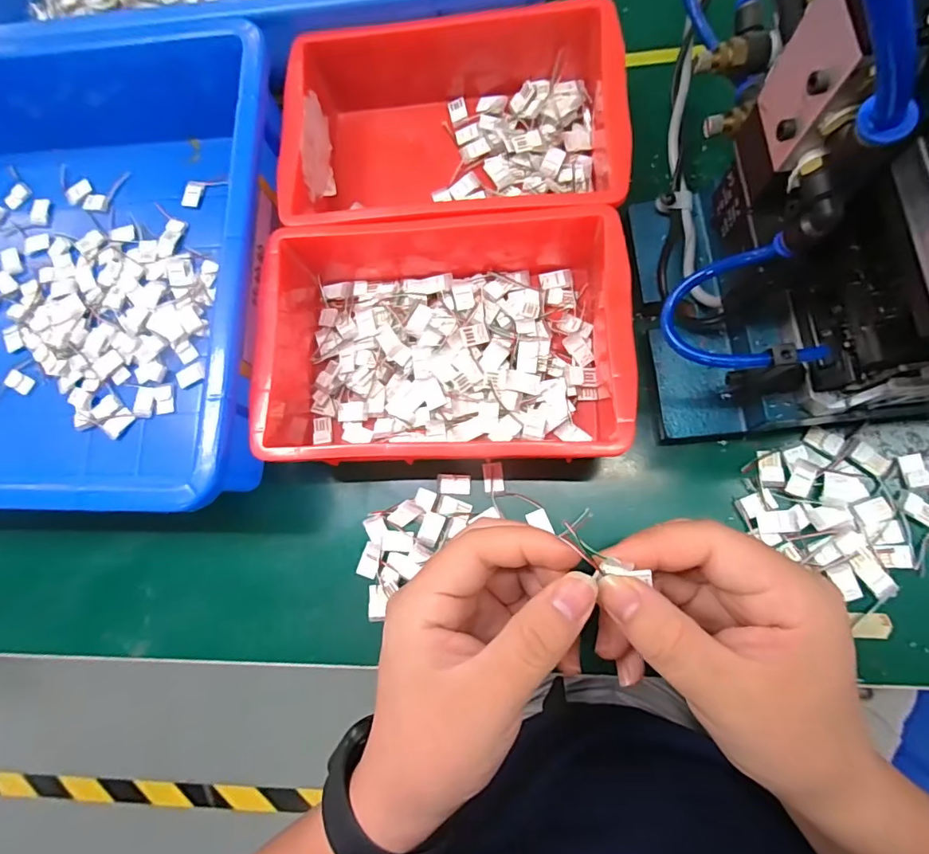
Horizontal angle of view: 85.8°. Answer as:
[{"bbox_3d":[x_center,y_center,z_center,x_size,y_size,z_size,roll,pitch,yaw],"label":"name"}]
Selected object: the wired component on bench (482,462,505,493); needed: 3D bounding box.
[{"bbox_3d":[0.017,0.030,0.297,0.012,0.004,0.018,-8,82,5],"label":"wired component on bench"}]

